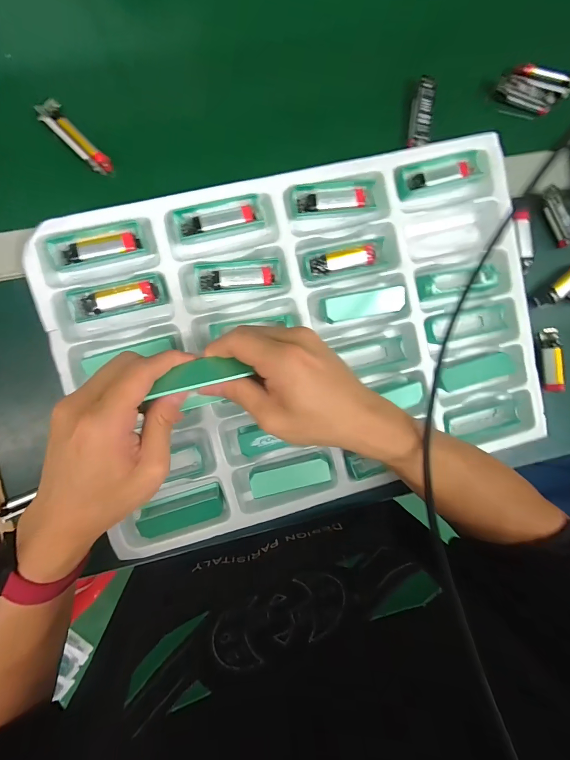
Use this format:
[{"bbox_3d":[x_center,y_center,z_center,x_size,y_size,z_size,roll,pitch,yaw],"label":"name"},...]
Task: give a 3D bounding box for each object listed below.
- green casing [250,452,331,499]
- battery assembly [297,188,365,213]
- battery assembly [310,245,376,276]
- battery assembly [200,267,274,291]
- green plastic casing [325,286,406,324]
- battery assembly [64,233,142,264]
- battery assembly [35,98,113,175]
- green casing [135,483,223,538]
[{"bbox_3d":[0.007,0.095,0.344,0.080,0.008,0.025,-13,97,-7],"label":"green casing"},{"bbox_3d":[0.044,-0.172,0.335,0.065,0.007,0.016,-8,96,-7],"label":"battery assembly"},{"bbox_3d":[0.057,-0.118,0.344,0.064,0.011,0.018,-14,97,-7],"label":"battery assembly"},{"bbox_3d":[-0.045,-0.096,0.333,0.069,0.008,0.016,-6,96,-8],"label":"battery assembly"},{"bbox_3d":[0.078,-0.074,0.340,0.076,0.012,0.024,-12,97,-7],"label":"green plastic casing"},{"bbox_3d":[-0.165,-0.119,0.314,0.066,0.009,0.018,-14,97,-7],"label":"battery assembly"},{"bbox_3d":[-0.190,-0.219,0.315,0.021,0.014,0.072,-43,99,-2],"label":"battery assembly"},{"bbox_3d":[-0.101,0.130,0.345,0.080,0.023,0.028,-16,97,-6],"label":"green casing"}]

